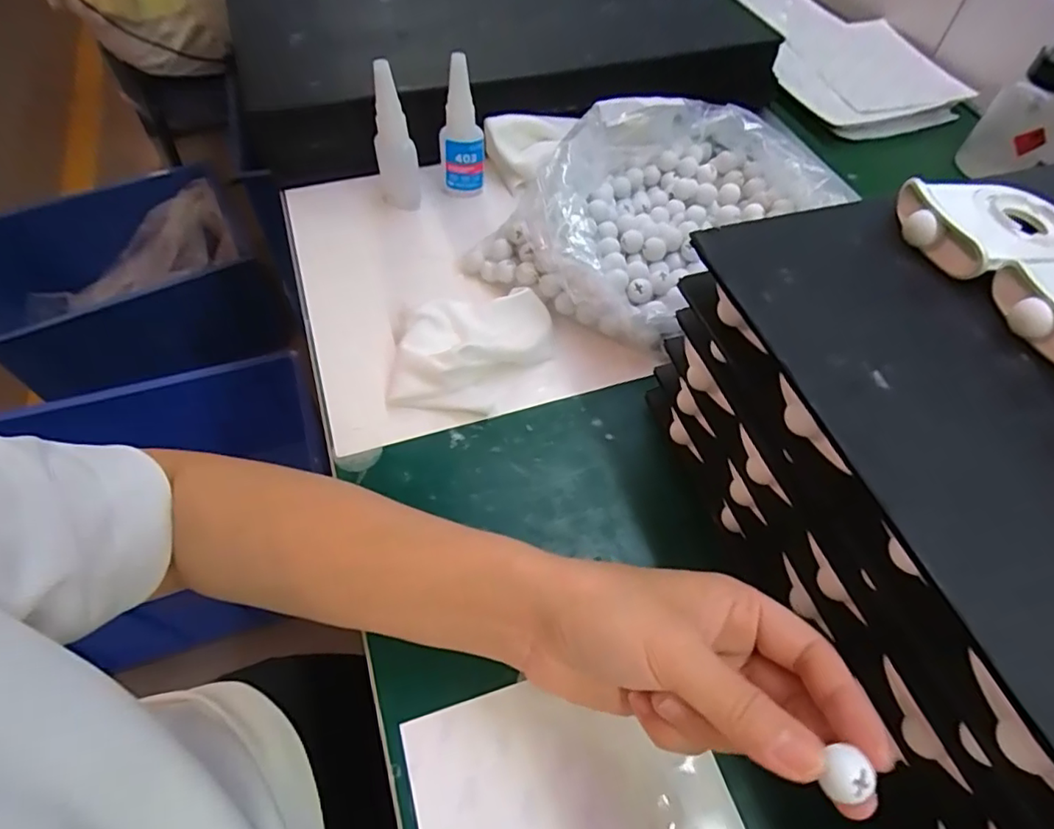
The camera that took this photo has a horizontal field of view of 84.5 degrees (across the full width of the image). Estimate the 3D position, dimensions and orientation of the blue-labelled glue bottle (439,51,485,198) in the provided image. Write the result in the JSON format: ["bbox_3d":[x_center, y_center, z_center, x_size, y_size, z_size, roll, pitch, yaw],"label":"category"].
[{"bbox_3d":[-0.050,-0.215,0.443,0.033,0.104,0.023,-3,57,-5],"label":"blue-labelled glue bottle"}]

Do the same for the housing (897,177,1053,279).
[{"bbox_3d":[0.221,-0.092,0.272,0.088,0.014,0.059,-13,58,-11],"label":"housing"}]

